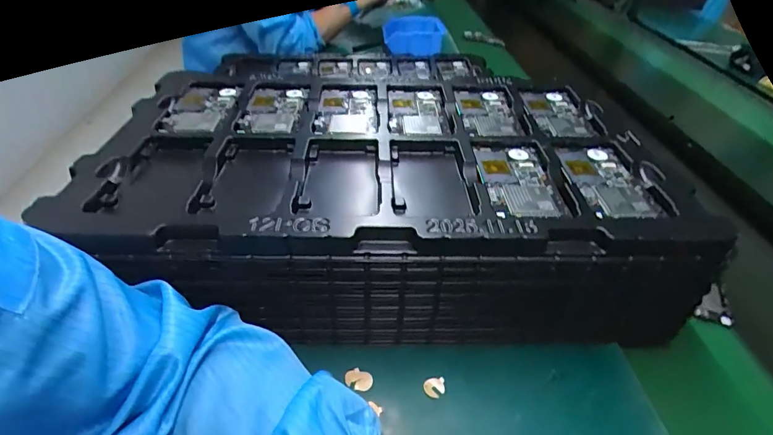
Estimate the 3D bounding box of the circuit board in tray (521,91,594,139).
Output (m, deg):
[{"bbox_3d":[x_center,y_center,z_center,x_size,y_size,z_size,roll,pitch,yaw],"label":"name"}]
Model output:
[{"bbox_3d":[0.202,-0.126,0.518,0.063,0.004,0.131,4,40,-1],"label":"circuit board in tray"}]

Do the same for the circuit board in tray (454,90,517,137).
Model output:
[{"bbox_3d":[0.120,-0.125,0.516,0.064,0.005,0.129,3,40,-2],"label":"circuit board in tray"}]

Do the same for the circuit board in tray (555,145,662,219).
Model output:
[{"bbox_3d":[0.206,-0.037,0.412,0.064,0.004,0.122,4,40,-1],"label":"circuit board in tray"}]

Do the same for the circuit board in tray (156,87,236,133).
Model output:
[{"bbox_3d":[-0.215,-0.121,0.488,0.067,0.017,0.114,3,40,-2],"label":"circuit board in tray"}]

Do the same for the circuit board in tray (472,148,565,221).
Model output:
[{"bbox_3d":[0.122,-0.035,0.407,0.064,0.006,0.120,3,40,-2],"label":"circuit board in tray"}]

